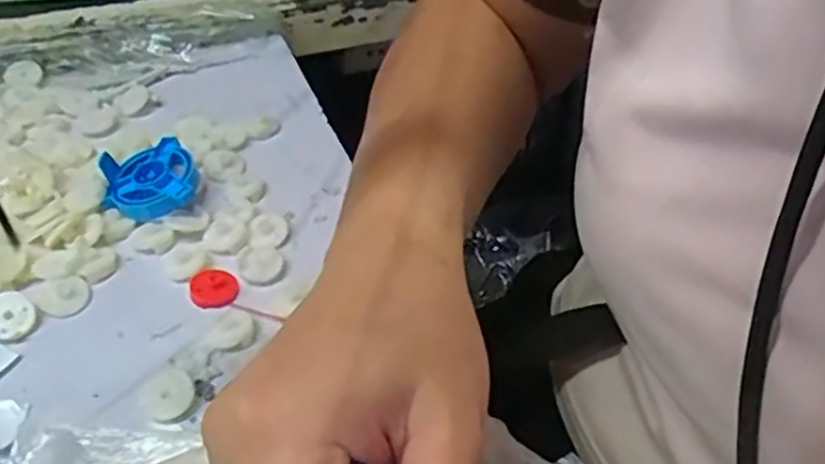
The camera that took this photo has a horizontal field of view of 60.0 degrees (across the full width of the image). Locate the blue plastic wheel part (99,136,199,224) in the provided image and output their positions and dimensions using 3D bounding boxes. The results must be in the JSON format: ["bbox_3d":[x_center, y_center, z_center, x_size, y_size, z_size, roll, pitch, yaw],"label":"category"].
[{"bbox_3d":[-0.147,-0.028,0.399,0.048,0.021,0.049,2,44,-2],"label":"blue plastic wheel part"}]

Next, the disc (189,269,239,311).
[{"bbox_3d":[-0.100,0.028,0.360,0.023,0.007,0.021,2,44,-2],"label":"disc"}]

